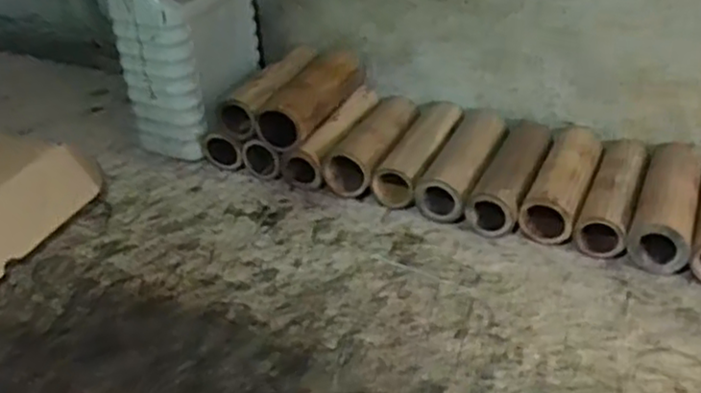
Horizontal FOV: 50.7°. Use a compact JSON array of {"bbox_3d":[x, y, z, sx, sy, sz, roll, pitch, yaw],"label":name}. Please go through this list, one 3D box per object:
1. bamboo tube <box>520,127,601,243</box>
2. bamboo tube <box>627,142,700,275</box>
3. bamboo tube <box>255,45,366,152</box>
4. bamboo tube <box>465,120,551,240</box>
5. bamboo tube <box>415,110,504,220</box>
[{"bbox_3d":[0.237,-0.017,0.814,0.058,0.051,0.181,14,38,22],"label":"bamboo tube"},{"bbox_3d":[0.333,0.006,0.776,0.055,0.051,0.187,14,38,22],"label":"bamboo tube"},{"bbox_3d":[-0.042,-0.116,0.890,0.061,0.060,0.175,13,39,24],"label":"bamboo tube"},{"bbox_3d":[0.186,-0.027,0.832,0.052,0.050,0.192,15,38,22],"label":"bamboo tube"},{"bbox_3d":[0.136,-0.040,0.855,0.060,0.051,0.194,14,38,22],"label":"bamboo tube"}]

